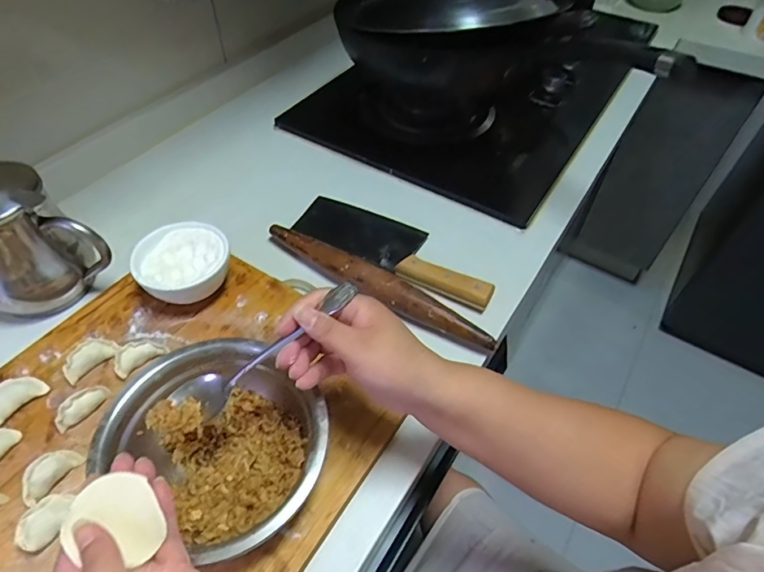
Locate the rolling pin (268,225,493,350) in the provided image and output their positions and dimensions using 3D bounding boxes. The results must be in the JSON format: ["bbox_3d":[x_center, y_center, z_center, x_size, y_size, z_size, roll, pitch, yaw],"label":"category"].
[{"bbox_3d":[-0.011,-0.004,0.561,0.298,0.031,0.031,28,55,20],"label":"rolling pin"}]

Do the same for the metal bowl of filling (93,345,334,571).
[{"bbox_3d":[-0.129,0.132,0.398,0.170,0.063,0.155,20,53,14],"label":"metal bowl of filling"}]

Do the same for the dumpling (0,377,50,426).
[{"bbox_3d":[-0.338,0.103,0.443,0.027,0.023,0.050,24,54,17],"label":"dumpling"}]

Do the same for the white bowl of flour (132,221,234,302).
[{"bbox_3d":[-0.208,-0.017,0.520,0.093,0.052,0.094,1,51,-1],"label":"white bowl of flour"}]

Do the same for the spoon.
[{"bbox_3d":[-0.087,0.045,0.361,0.160,0.018,0.030,-38,56,5],"label":"spoon"}]

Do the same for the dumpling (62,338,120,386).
[{"bbox_3d":[-0.284,0.070,0.473,0.050,0.021,0.024,-37,60,-27],"label":"dumpling"}]

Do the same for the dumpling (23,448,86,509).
[{"bbox_3d":[-0.275,0.156,0.402,0.022,0.023,0.046,23,54,17],"label":"dumpling"}]

